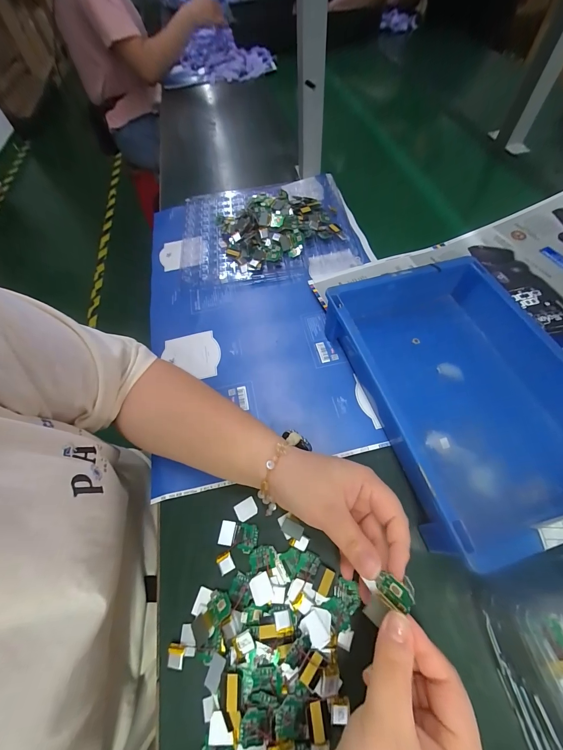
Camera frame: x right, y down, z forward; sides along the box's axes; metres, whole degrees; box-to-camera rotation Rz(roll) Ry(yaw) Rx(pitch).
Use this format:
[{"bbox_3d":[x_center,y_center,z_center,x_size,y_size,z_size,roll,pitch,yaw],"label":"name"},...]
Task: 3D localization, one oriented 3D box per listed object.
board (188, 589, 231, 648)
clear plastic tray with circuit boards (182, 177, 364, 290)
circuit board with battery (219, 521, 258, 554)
[{"bbox_3d":[-0.063,0.215,0.260,0.025,0.007,0.042,12,58,46],"label":"board"},{"bbox_3d":[-0.032,-0.266,0.501,0.269,0.036,0.246,-9,60,-1],"label":"clear plastic tray with circuit boards"},{"bbox_3d":[-0.043,0.161,0.294,0.038,0.004,0.024,7,61,8],"label":"circuit board with battery"}]

